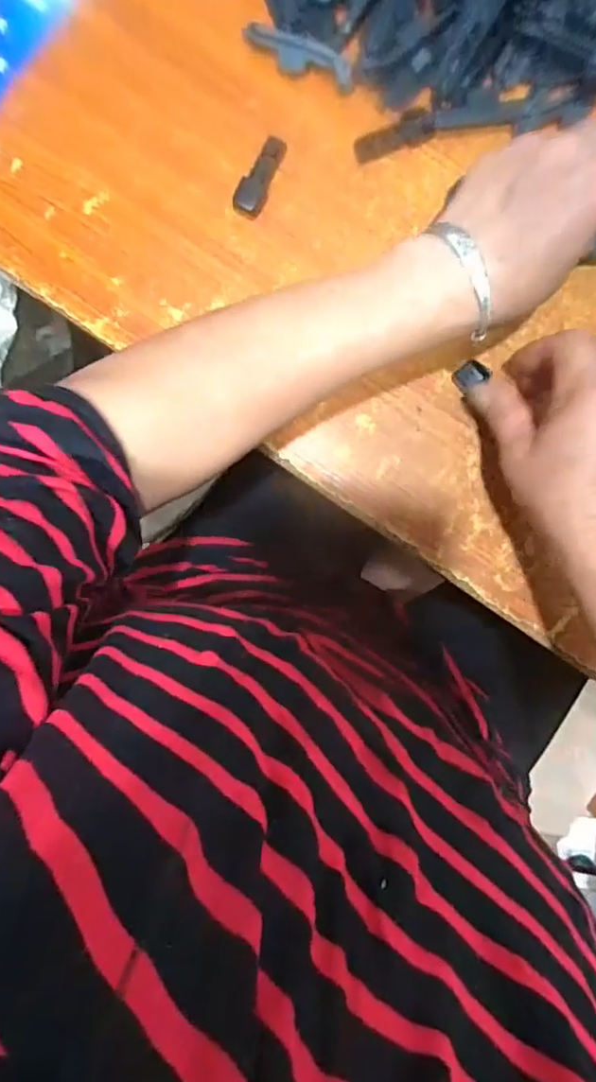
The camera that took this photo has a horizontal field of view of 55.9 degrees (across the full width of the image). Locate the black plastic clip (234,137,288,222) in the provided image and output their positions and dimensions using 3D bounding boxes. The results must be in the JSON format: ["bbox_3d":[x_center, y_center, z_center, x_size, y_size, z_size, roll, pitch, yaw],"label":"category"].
[{"bbox_3d":[-0.024,-0.237,0.365,0.017,0.012,0.051,25,92,1],"label":"black plastic clip"}]

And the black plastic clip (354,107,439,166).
[{"bbox_3d":[0.063,-0.262,0.363,0.053,0.006,0.018,-24,90,2],"label":"black plastic clip"}]

